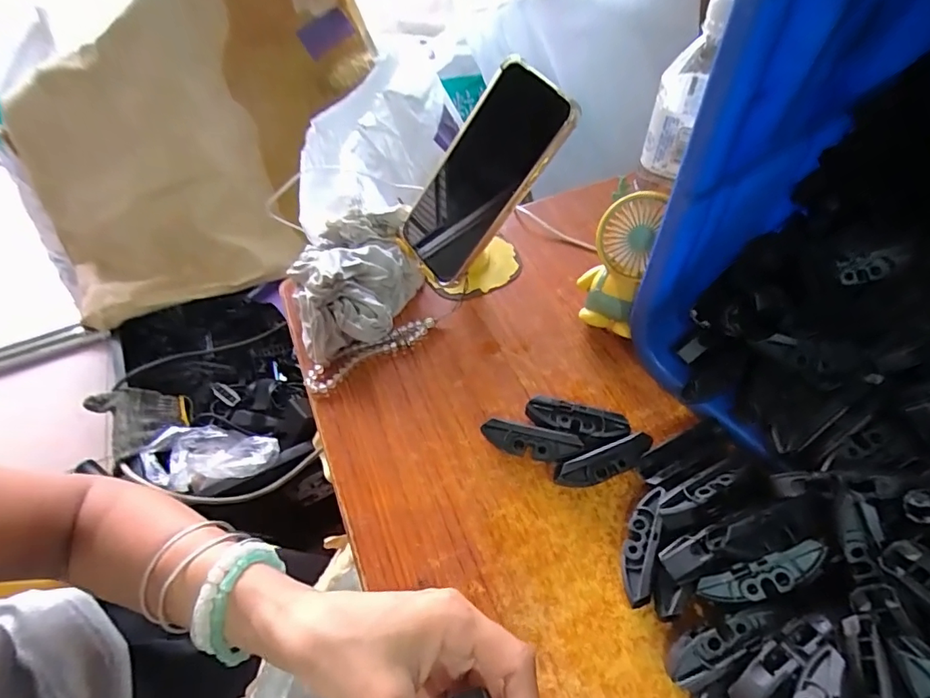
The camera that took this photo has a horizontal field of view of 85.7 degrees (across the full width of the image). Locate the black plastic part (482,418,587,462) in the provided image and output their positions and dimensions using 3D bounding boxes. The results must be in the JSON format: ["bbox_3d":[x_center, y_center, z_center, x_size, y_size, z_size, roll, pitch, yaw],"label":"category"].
[{"bbox_3d":[0.046,0.066,0.349,0.067,0.023,0.018,7,55,8],"label":"black plastic part"}]

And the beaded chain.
[{"bbox_3d":[-0.076,0.002,0.412,0.113,0.010,0.022,-30,58,-18],"label":"beaded chain"}]

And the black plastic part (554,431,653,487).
[{"bbox_3d":[0.094,0.078,0.340,0.070,0.024,0.018,-17,55,-9],"label":"black plastic part"}]

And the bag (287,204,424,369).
[{"bbox_3d":[-0.093,-0.060,0.432,0.111,0.051,0.122,-18,55,-10],"label":"bag"}]

